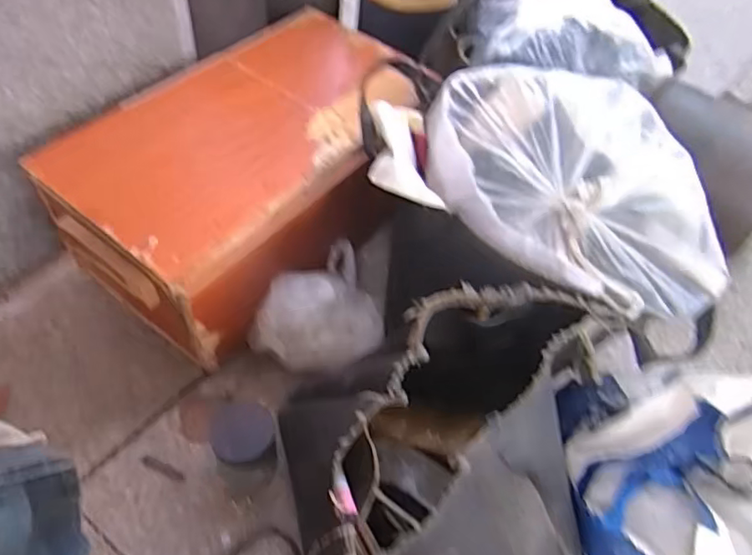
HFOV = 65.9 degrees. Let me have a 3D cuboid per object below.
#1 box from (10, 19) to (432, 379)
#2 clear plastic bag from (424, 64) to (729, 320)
[{"bbox_3d":[-0.149,-0.143,0.749,0.269,0.159,0.481,34,57,19],"label":"box"},{"bbox_3d":[0.192,-0.095,0.560,0.315,0.102,0.184,22,54,12],"label":"clear plastic bag"}]

